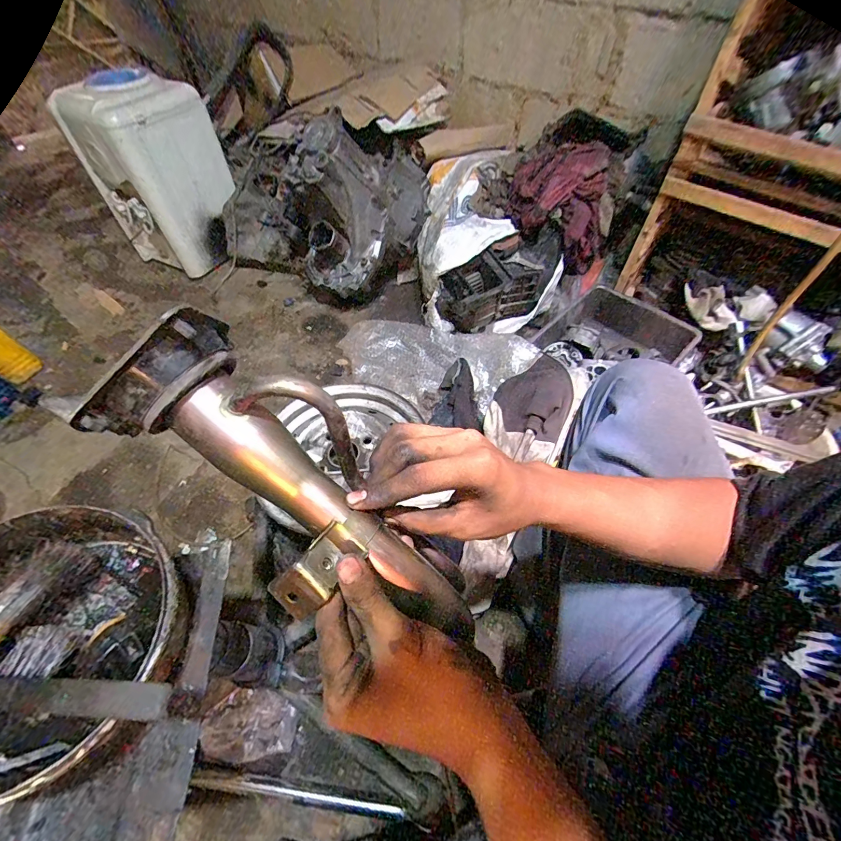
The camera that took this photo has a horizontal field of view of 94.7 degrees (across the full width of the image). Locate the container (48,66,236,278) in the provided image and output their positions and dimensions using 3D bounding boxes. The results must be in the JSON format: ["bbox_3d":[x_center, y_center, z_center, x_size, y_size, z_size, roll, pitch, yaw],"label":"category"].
[{"bbox_3d":[-0.812,-0.771,1.247,0.324,0.499,0.308,23,57,16],"label":"container"}]

